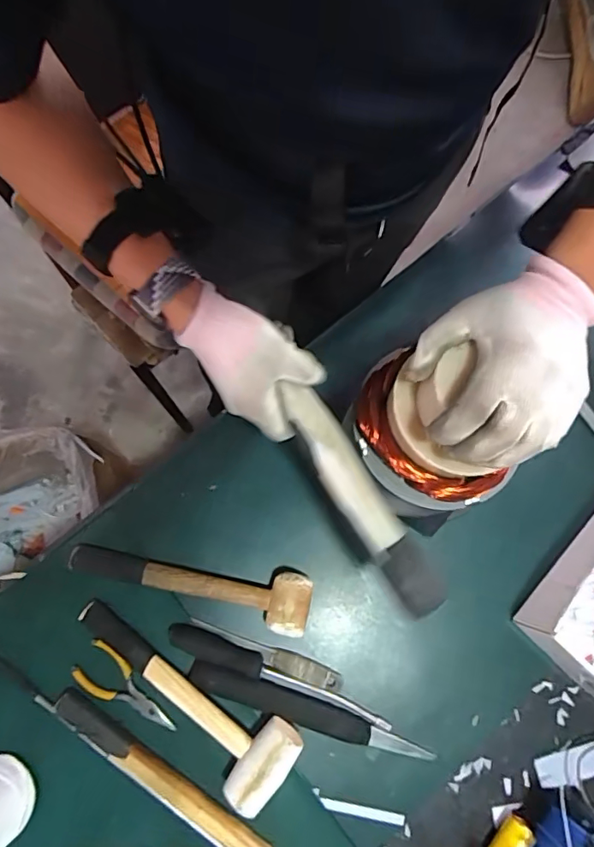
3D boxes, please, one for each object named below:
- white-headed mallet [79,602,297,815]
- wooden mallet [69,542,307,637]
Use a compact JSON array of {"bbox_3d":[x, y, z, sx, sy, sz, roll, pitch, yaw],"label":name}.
[{"bbox_3d":[-0.114,0.267,0.508,0.261,0.041,0.081,40,78,8],"label":"white-headed mallet"},{"bbox_3d":[-0.117,0.166,0.532,0.263,0.039,0.060,13,76,2],"label":"wooden mallet"}]

